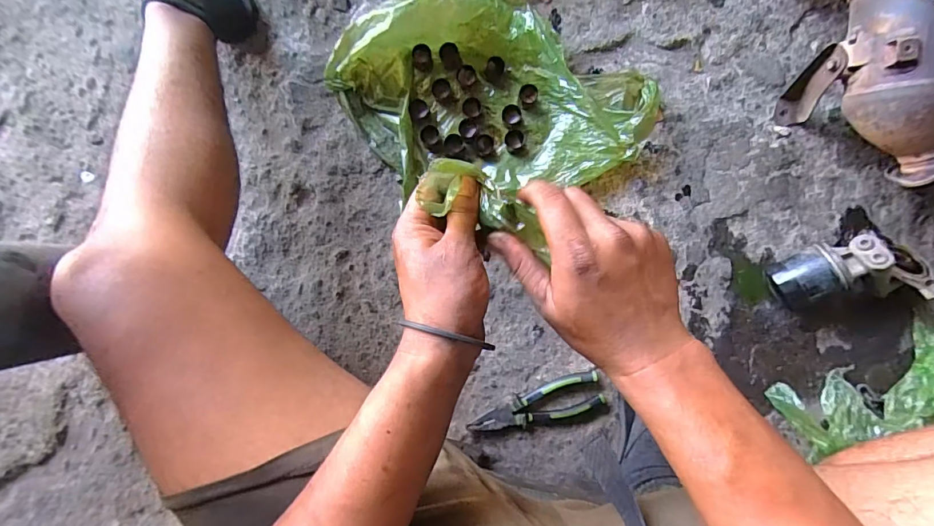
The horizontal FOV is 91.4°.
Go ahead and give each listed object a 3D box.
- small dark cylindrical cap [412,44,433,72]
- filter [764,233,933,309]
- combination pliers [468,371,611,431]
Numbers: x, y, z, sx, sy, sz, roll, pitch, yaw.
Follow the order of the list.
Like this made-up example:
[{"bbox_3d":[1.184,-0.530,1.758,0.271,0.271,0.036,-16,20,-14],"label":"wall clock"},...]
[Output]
[{"bbox_3d":[-0.063,-0.292,0.650,0.026,0.025,0.027,0,88,1],"label":"small dark cylindrical cap"},{"bbox_3d":[0.492,0.010,0.592,0.188,0.094,0.086,-7,88,1],"label":"filter"},{"bbox_3d":[0.094,0.199,0.633,0.185,0.025,0.055,-20,88,1],"label":"combination pliers"}]

